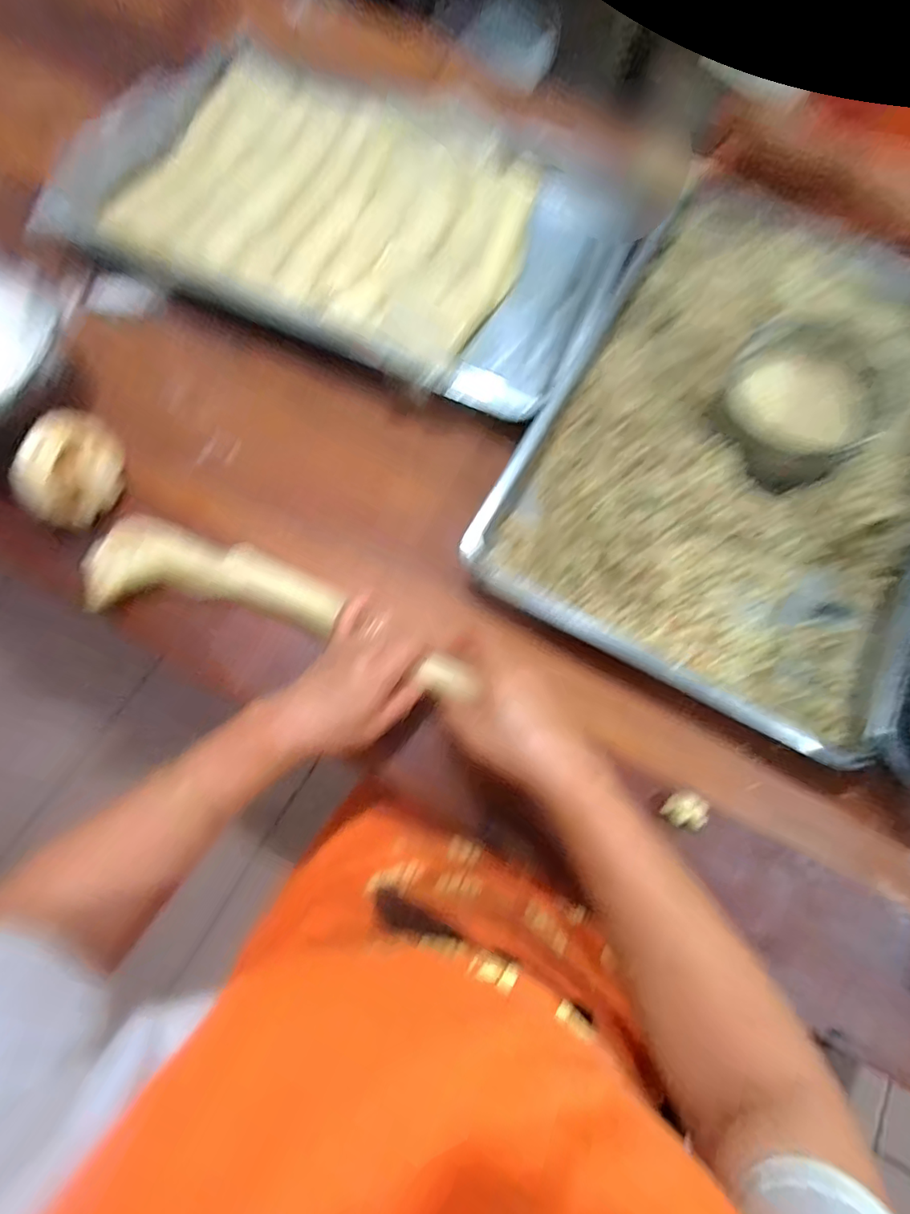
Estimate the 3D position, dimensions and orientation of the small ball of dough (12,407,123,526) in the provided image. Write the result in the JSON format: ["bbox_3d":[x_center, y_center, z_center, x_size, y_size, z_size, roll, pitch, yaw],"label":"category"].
[{"bbox_3d":[-0.369,-0.134,0.502,0.072,0.064,0.107,27,76,7],"label":"small ball of dough"}]

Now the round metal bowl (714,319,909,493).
[{"bbox_3d":[0.320,-0.195,0.486,0.151,0.059,0.140,1,72,-3],"label":"round metal bowl"}]

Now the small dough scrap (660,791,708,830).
[{"bbox_3d":[0.197,0.174,0.447,0.035,0.024,0.030,11,75,3],"label":"small dough scrap"}]

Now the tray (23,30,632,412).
[{"bbox_3d":[-0.114,-0.474,0.626,0.621,0.061,0.400,24,76,6],"label":"tray"}]

